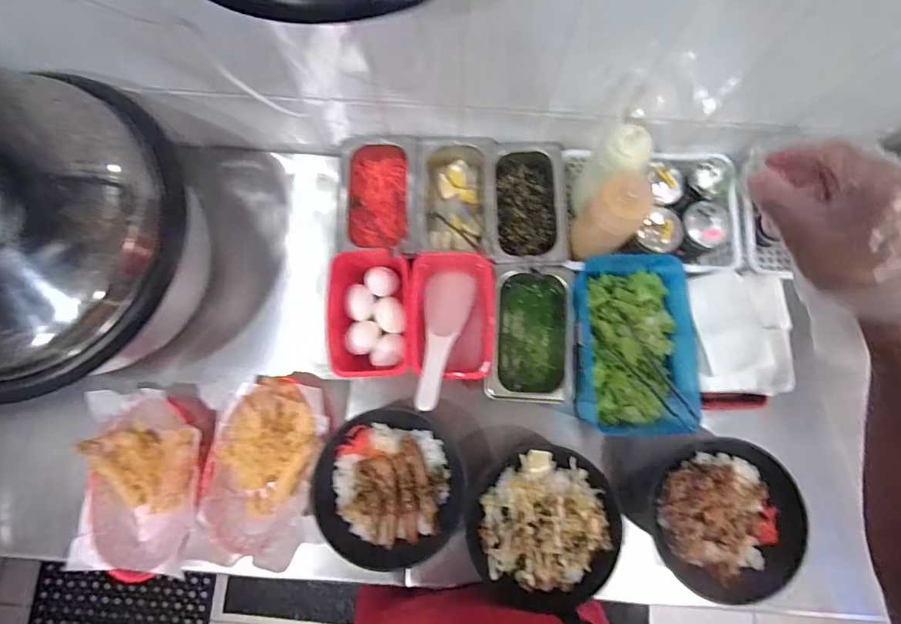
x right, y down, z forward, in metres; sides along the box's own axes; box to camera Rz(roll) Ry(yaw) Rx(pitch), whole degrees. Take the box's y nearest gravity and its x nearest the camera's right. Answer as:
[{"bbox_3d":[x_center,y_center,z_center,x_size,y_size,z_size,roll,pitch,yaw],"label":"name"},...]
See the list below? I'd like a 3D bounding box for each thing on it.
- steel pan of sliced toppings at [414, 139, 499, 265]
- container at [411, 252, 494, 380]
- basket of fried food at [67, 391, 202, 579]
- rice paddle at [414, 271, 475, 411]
[{"bbox_3d":[0.006,-0.153,0.659,0.108,0.072,0.169,0,79,-1],"label":"steel pan of sliced toppings"},{"bbox_3d":[0.003,0.009,0.618,0.105,0.073,0.172,-1,79,-1],"label":"container"},{"bbox_3d":[-0.387,0.217,0.597,0.143,0.050,0.226,3,79,0],"label":"basket of fried food"},{"bbox_3d":[-0.012,0.031,0.591,0.063,0.025,0.200,10,54,1],"label":"rice paddle"}]

